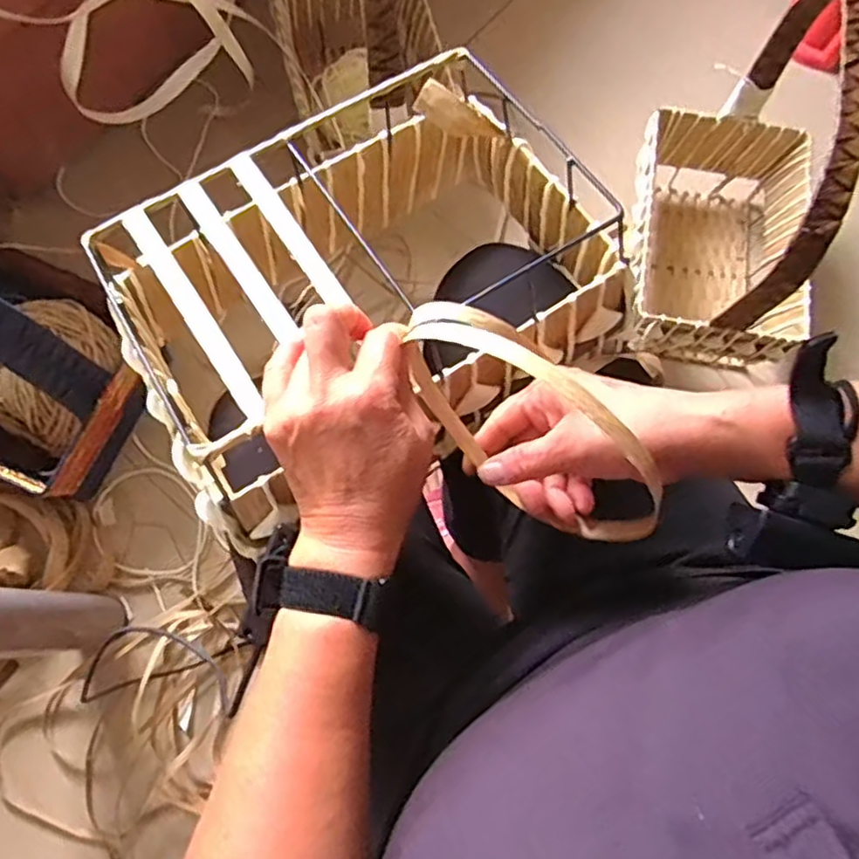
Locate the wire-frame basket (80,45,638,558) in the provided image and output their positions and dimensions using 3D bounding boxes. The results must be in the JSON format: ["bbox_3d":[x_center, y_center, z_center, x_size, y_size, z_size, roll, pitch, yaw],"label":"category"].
[{"bbox_3d":[-0.041,-0.093,0.481,0.329,0.155,0.225,-35,76,-9],"label":"wire-frame basket"}]

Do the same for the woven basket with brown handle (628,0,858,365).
[{"bbox_3d":[0.405,-0.307,0.873,0.225,0.416,0.367,7,73,3],"label":"woven basket with brown handle"}]

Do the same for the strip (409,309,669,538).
[{"bbox_3d":[0.057,-0.005,0.382,0.057,0.105,0.177,-39,77,-10],"label":"strip"}]

